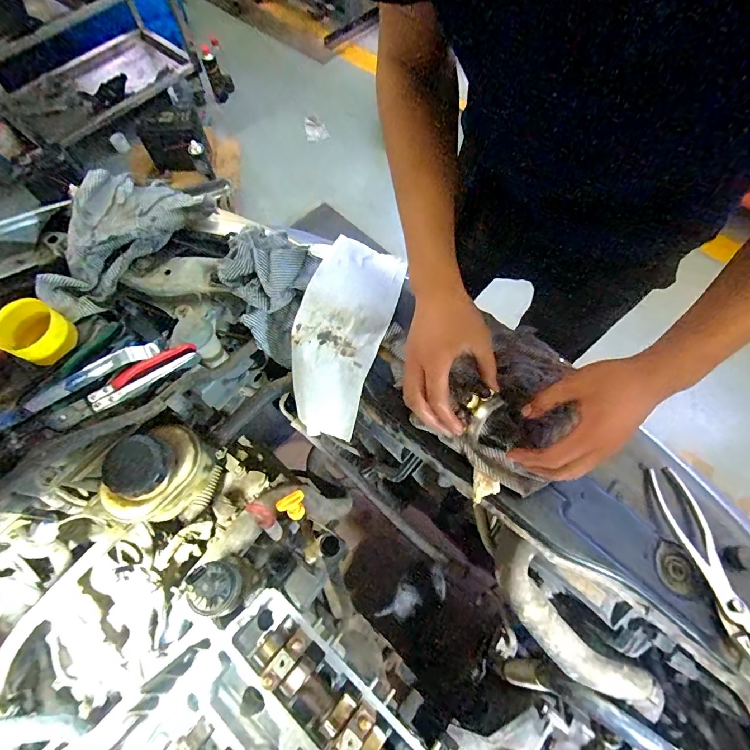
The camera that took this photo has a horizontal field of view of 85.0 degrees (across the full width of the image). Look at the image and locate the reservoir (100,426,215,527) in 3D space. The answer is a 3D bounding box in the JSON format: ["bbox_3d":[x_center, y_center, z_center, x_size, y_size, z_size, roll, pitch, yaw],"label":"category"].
[{"bbox_3d":[-0.266,0.119,0.502,0.087,0.098,0.119,25,69,10],"label":"reservoir"}]

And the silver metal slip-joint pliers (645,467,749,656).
[{"bbox_3d":[0.372,0.201,0.465,0.045,0.012,0.198,-5,53,-2],"label":"silver metal slip-joint pliers"}]

